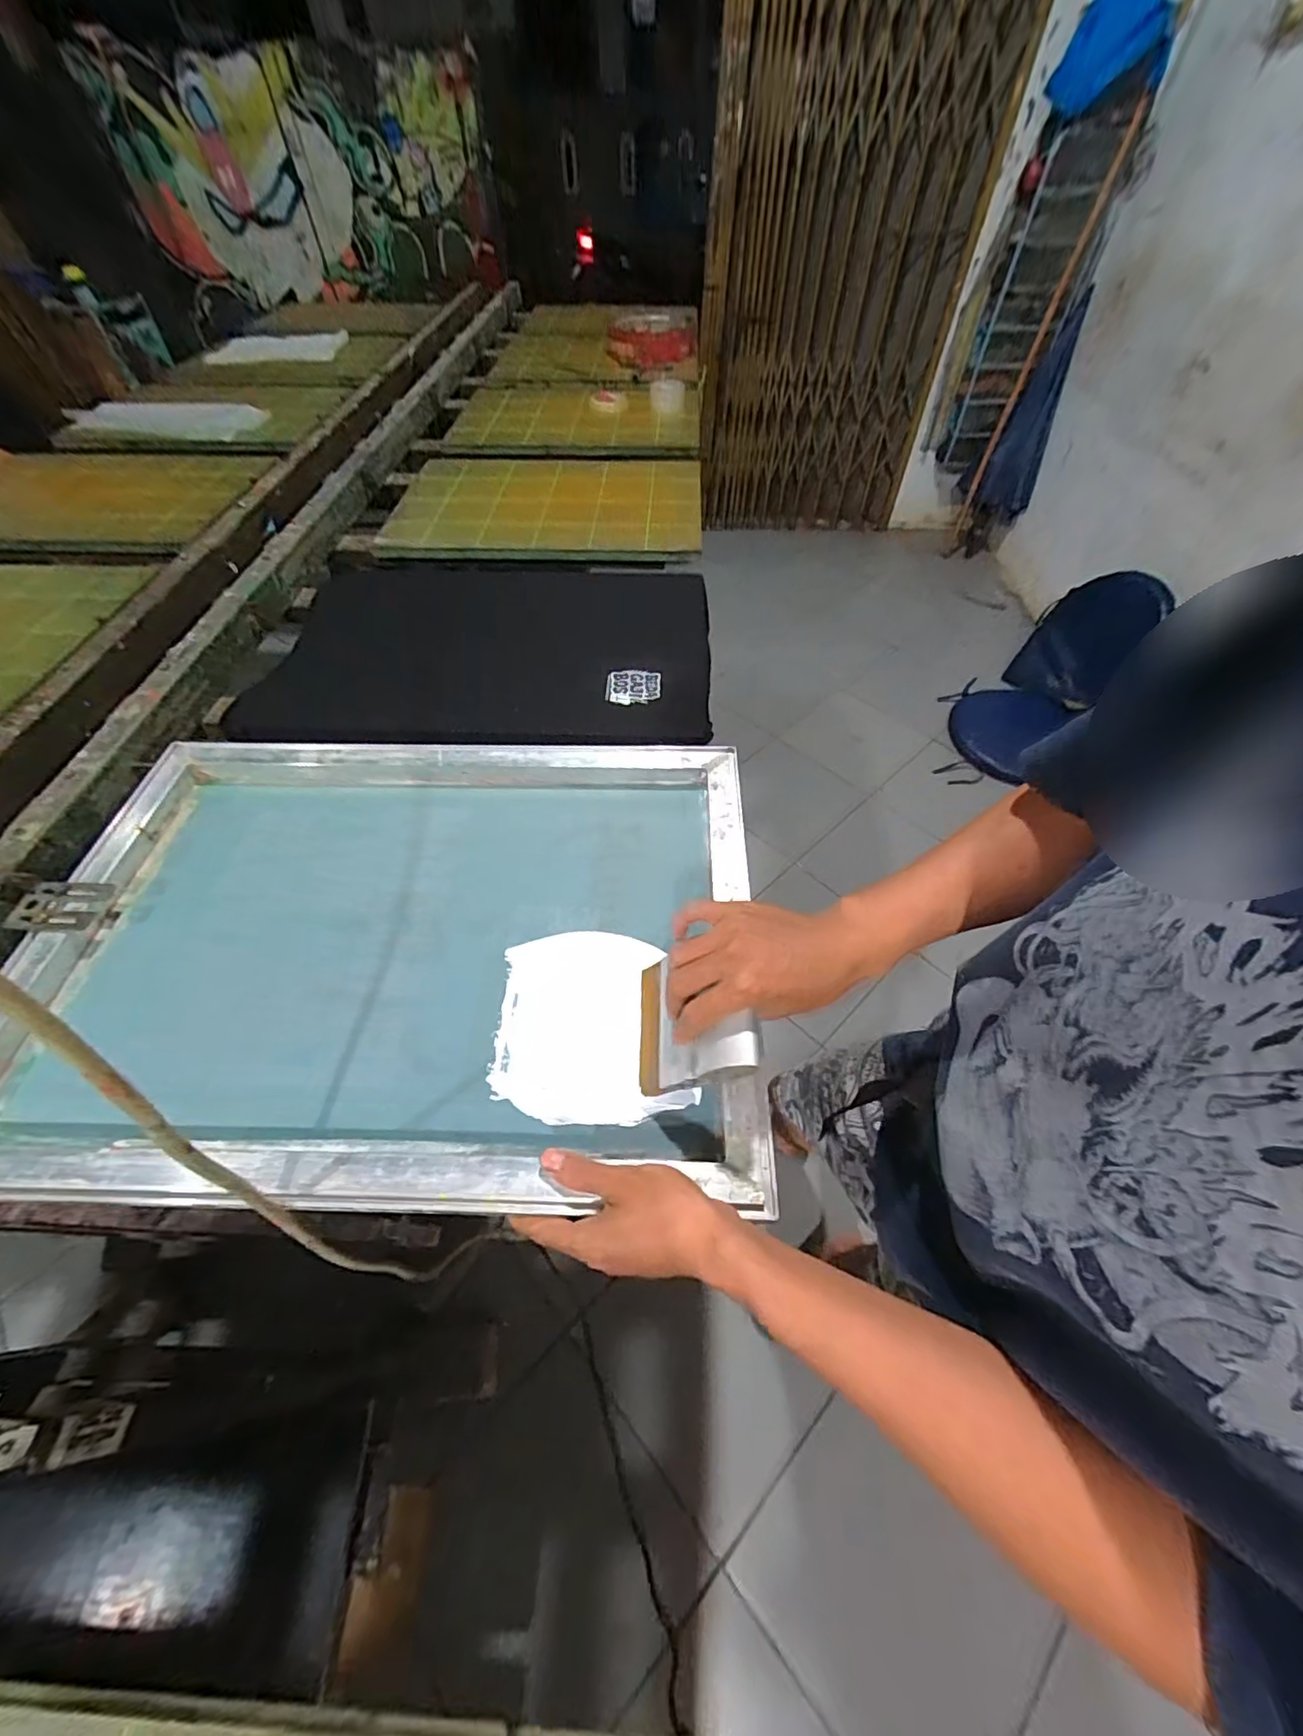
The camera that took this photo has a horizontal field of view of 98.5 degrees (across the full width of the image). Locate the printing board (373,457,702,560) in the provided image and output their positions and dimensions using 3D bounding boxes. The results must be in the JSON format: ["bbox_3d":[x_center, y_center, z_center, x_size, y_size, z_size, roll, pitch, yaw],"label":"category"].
[{"bbox_3d":[-0.196,-0.714,1.090,0.579,0.036,0.394,-1,54,0],"label":"printing board"}]

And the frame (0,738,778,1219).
[{"bbox_3d":[-0.237,0.054,0.533,0.645,0.035,0.456,1,54,1],"label":"frame"}]

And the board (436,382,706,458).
[{"bbox_3d":[-0.177,-1.098,1.345,0.584,0.032,0.393,2,54,2],"label":"board"}]

